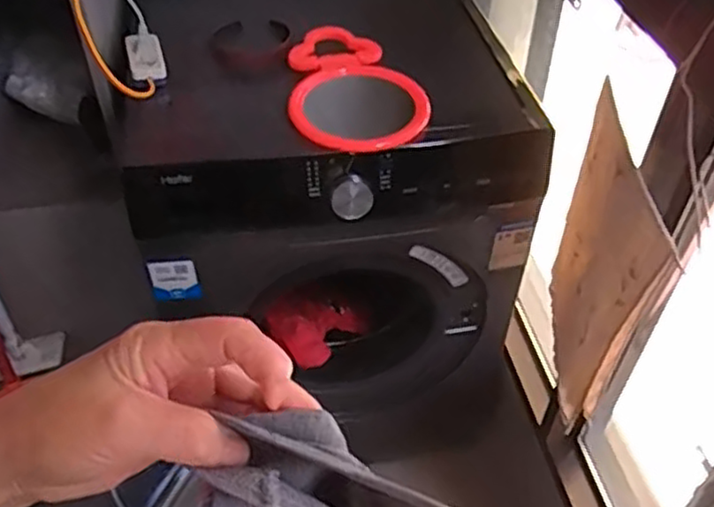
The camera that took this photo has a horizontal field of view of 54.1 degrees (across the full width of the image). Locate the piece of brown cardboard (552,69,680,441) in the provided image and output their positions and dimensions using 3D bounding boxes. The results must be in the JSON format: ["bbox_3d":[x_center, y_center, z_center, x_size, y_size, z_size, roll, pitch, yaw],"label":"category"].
[{"bbox_3d":[0.311,0.017,0.918,0.022,0.344,0.303,6,45,-1],"label":"piece of brown cardboard"}]

